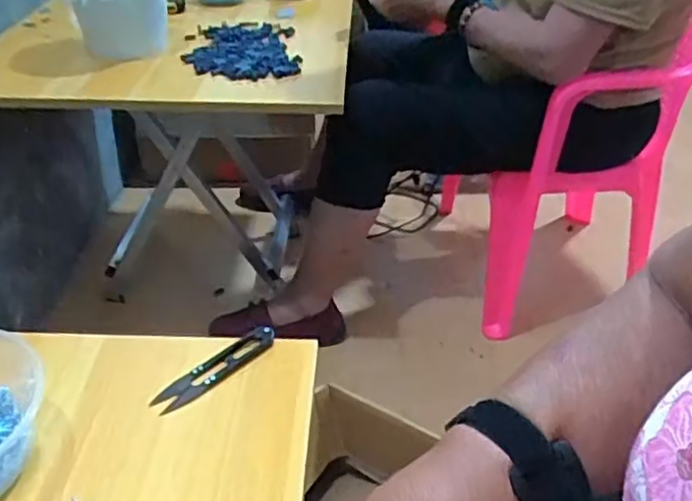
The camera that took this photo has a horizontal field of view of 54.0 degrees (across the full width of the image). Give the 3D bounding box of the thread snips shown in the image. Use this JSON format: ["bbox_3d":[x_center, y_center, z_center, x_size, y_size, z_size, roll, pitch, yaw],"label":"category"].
[{"bbox_3d":[-0.095,0.087,0.504,0.102,0.013,0.024,-28,44,-34],"label":"thread snips"}]

